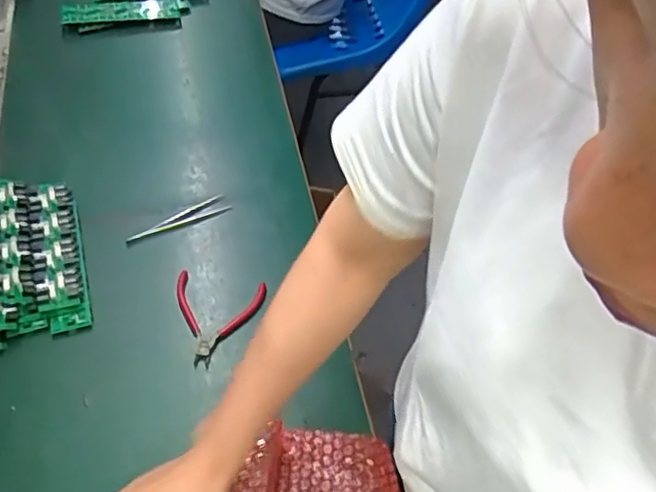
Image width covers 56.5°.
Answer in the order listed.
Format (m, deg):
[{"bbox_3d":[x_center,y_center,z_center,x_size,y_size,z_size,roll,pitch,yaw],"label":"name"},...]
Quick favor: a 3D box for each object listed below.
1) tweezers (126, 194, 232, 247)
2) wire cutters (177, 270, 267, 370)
[{"bbox_3d":[-0.184,-0.030,0.754,0.131,0.010,0.020,-27,61,-21],"label":"tweezers"},{"bbox_3d":[-0.127,0.080,0.672,0.099,0.008,0.111,8,55,2],"label":"wire cutters"}]

